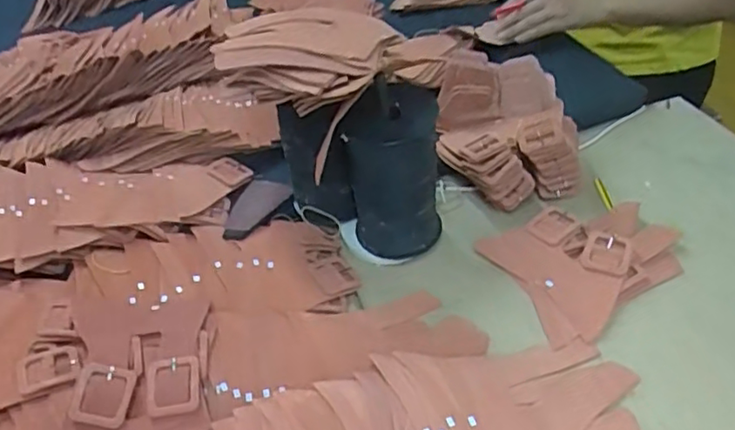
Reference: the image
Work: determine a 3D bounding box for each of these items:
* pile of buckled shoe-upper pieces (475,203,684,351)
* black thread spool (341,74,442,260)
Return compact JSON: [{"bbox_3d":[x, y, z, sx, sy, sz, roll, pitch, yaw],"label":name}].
[{"bbox_3d":[0.238,0.046,0.670,0.180,0.025,0.154,-18,43,-14],"label":"pile of buckled shoe-upper pieces"},{"bbox_3d":[0.031,-0.037,0.671,0.086,0.185,0.079,-3,41,3],"label":"black thread spool"}]

